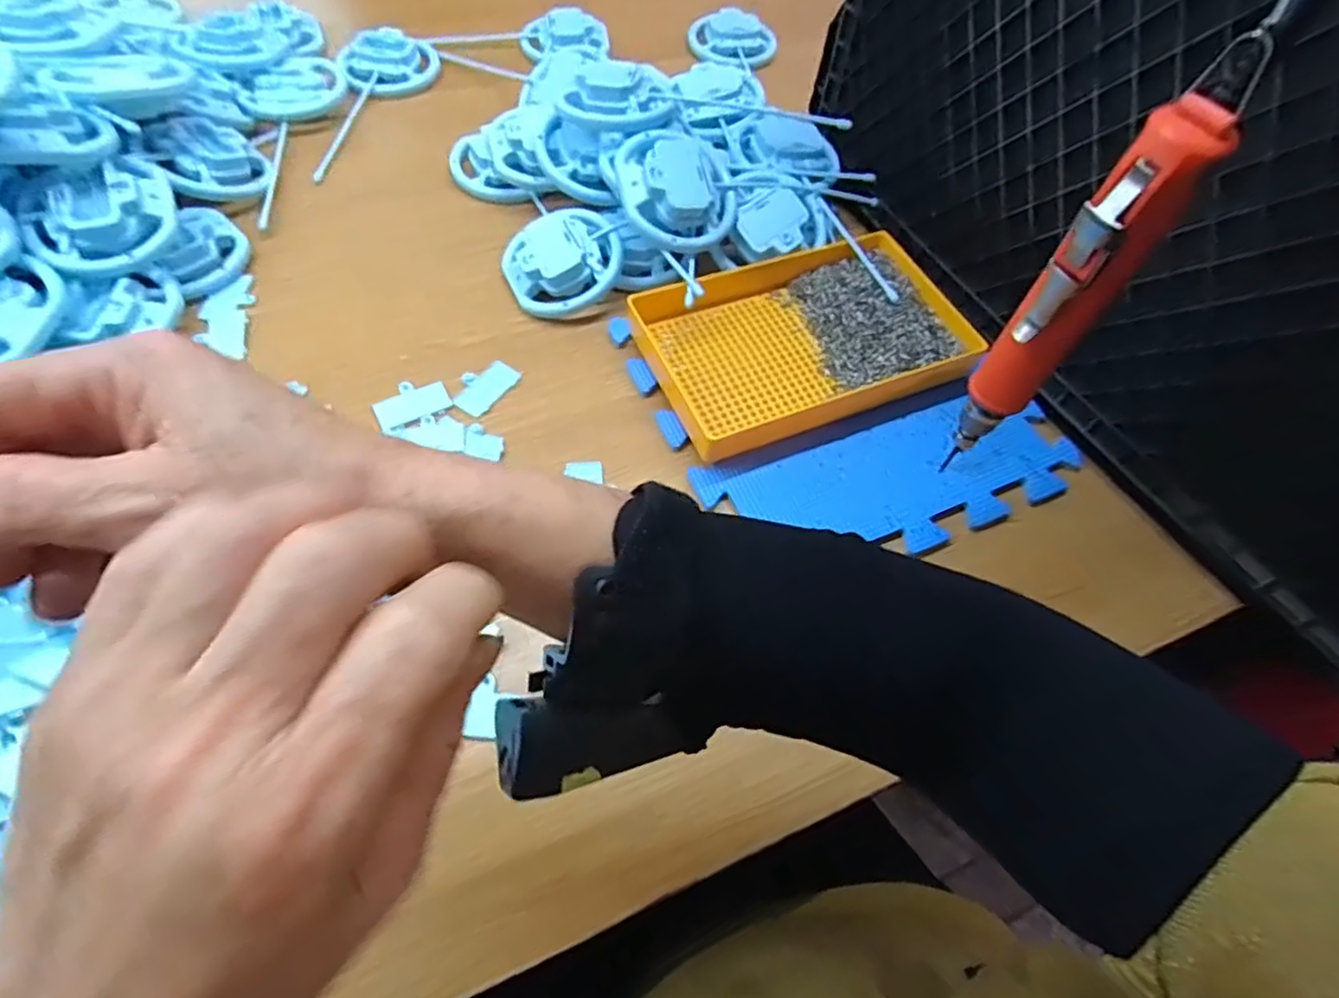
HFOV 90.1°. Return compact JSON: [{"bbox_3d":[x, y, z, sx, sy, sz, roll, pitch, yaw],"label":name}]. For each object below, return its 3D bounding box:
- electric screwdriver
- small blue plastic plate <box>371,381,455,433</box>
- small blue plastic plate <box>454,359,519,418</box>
[{"bbox_3d":[0.191,-0.095,0.325,0.031,0.218,0.032,32,61,14],"label":"electric screwdriver"},{"bbox_3d":[-0.191,-0.072,0.496,0.053,0.004,0.037,-26,64,-19],"label":"small blue plastic plate"},{"bbox_3d":[-0.142,-0.086,0.512,0.035,0.004,0.053,27,60,12],"label":"small blue plastic plate"}]

